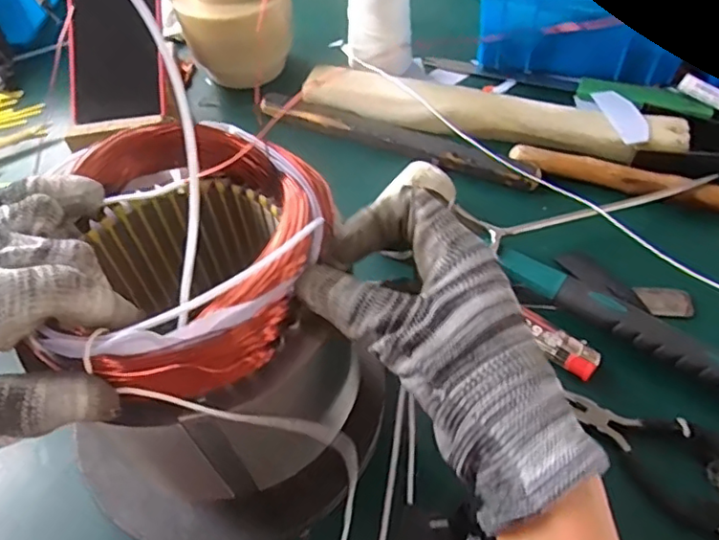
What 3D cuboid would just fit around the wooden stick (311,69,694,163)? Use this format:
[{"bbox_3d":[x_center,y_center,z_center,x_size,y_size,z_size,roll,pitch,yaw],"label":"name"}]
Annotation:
[{"bbox_3d":[0.109,-0.139,0.515,0.326,0.026,0.047,13,54,13],"label":"wooden stick"}]

